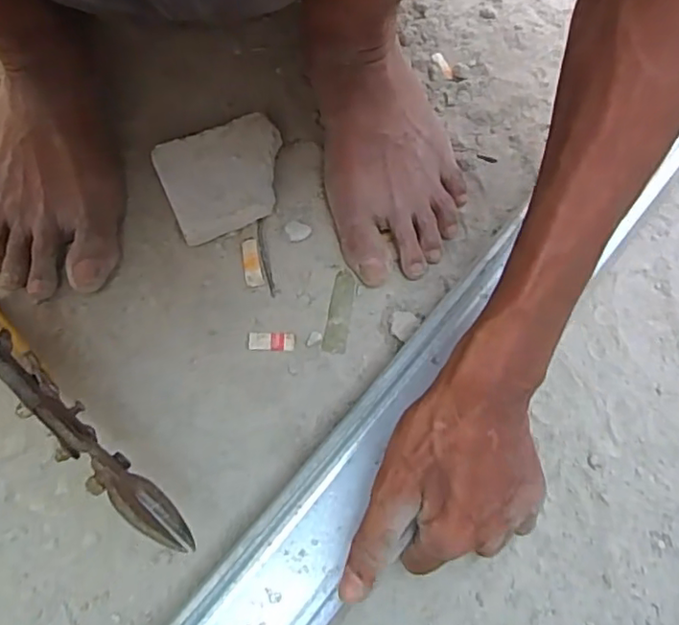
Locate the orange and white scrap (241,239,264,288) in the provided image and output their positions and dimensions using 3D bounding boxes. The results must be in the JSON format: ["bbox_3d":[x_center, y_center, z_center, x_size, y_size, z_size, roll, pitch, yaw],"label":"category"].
[{"bbox_3d":[-0.062,-0.035,0.426,0.012,0.004,0.036,-9,73,-5],"label":"orange and white scrap"}]

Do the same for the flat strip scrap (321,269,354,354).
[{"bbox_3d":[0.000,-0.001,0.422,0.016,0.004,0.059,9,72,1],"label":"flat strip scrap"}]

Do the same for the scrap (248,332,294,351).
[{"bbox_3d":[-0.046,0.019,0.411,0.030,0.004,0.013,1,72,-2],"label":"scrap"}]

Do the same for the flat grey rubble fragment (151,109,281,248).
[{"bbox_3d":[-0.079,-0.095,0.431,0.089,0.027,0.074,-26,75,-10],"label":"flat grey rubble fragment"}]

